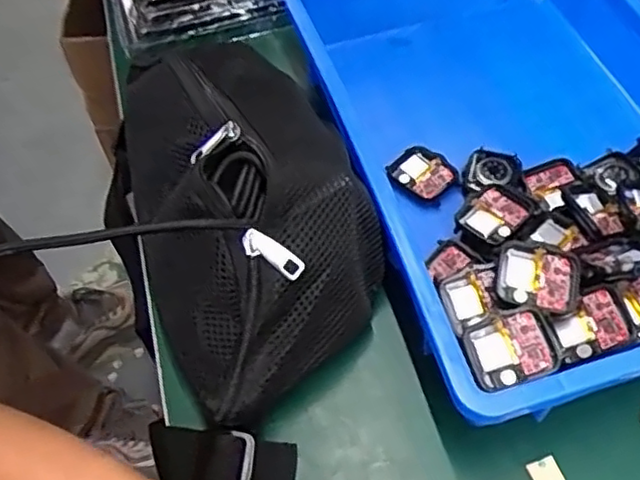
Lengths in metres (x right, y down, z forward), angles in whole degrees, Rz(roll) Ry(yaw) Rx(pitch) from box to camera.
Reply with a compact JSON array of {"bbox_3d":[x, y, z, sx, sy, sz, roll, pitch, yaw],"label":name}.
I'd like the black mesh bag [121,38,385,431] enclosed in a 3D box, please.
[{"bbox_3d":[-0.046,-0.030,0.403,0.130,0.105,0.199,-19,56,-10],"label":"black mesh bag"}]

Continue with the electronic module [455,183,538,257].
[{"bbox_3d":[0.113,-0.014,0.421,0.049,0.008,0.036,-40,62,-13],"label":"electronic module"}]

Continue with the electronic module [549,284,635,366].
[{"bbox_3d":[0.141,0.045,0.344,0.037,0.011,0.037,-34,53,22],"label":"electronic module"}]

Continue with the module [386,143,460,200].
[{"bbox_3d":[0.074,-0.047,0.469,0.038,0.013,0.042,-34,60,-19],"label":"module"}]

